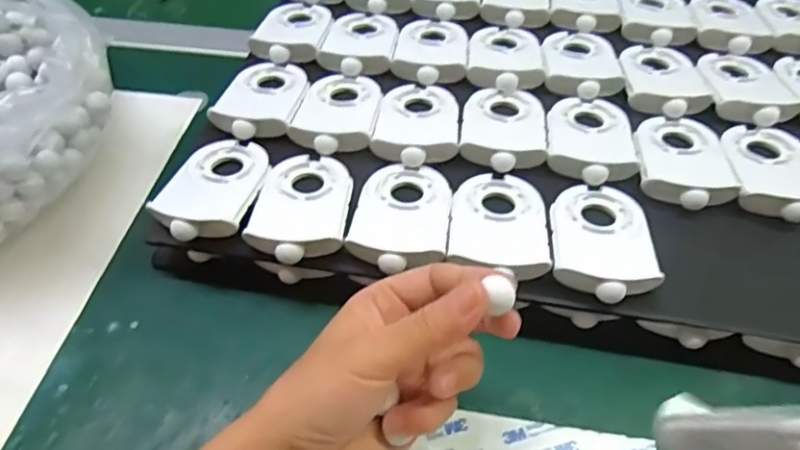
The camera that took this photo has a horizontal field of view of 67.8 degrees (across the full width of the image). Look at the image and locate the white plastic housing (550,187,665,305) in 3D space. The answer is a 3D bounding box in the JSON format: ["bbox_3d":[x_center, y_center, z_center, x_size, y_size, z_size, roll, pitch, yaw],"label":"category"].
[{"bbox_3d":[0.120,0.007,0.353,0.057,0.011,0.086,5,50,4],"label":"white plastic housing"}]

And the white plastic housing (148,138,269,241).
[{"bbox_3d":[-0.118,-0.027,0.377,0.057,0.012,0.087,10,51,8],"label":"white plastic housing"}]

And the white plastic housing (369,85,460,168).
[{"bbox_3d":[0.013,-0.074,0.416,0.057,0.014,0.086,7,51,6],"label":"white plastic housing"}]

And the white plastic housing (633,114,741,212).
[{"bbox_3d":[0.187,-0.046,0.393,0.056,0.010,0.086,7,51,6],"label":"white plastic housing"}]

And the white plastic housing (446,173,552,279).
[{"bbox_3d":[0.060,-0.004,0.363,0.059,0.009,0.082,5,50,5],"label":"white plastic housing"}]

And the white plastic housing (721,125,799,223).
[{"bbox_3d":[0.245,-0.038,0.388,0.056,0.015,0.087,8,51,7],"label":"white plastic housing"}]

